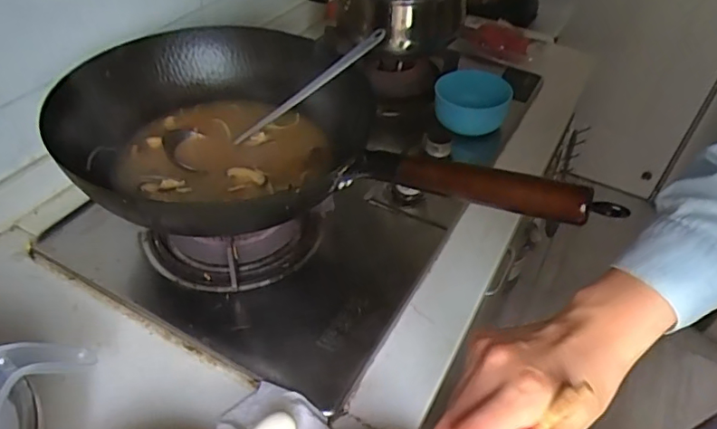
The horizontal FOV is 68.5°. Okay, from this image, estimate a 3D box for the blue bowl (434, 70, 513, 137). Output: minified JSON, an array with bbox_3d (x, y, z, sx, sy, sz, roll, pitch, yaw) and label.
[{"bbox_3d":[0.165,-0.165,0.784,0.106,0.061,0.095,6,44,2],"label":"blue bowl"}]

